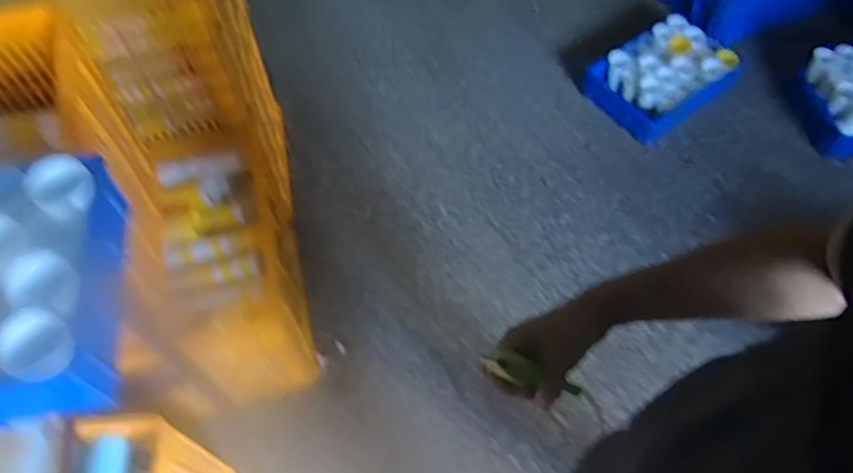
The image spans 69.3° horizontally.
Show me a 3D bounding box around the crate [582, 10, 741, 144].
[{"bbox_3d":[0.660,-0.439,1.730,0.342,0.129,0.276,-33,64,-16],"label":"crate"}]

